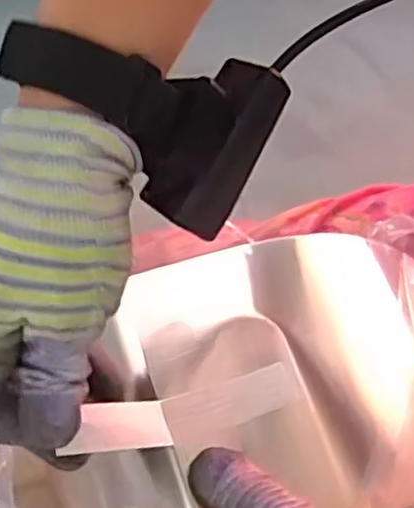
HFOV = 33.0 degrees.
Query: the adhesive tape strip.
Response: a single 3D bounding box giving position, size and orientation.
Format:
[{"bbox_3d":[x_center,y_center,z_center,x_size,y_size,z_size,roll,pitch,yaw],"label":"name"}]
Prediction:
[{"bbox_3d":[-0.009,0.065,0.292,0.094,0.014,0.021,-10,47,-21],"label":"adhesive tape strip"}]

